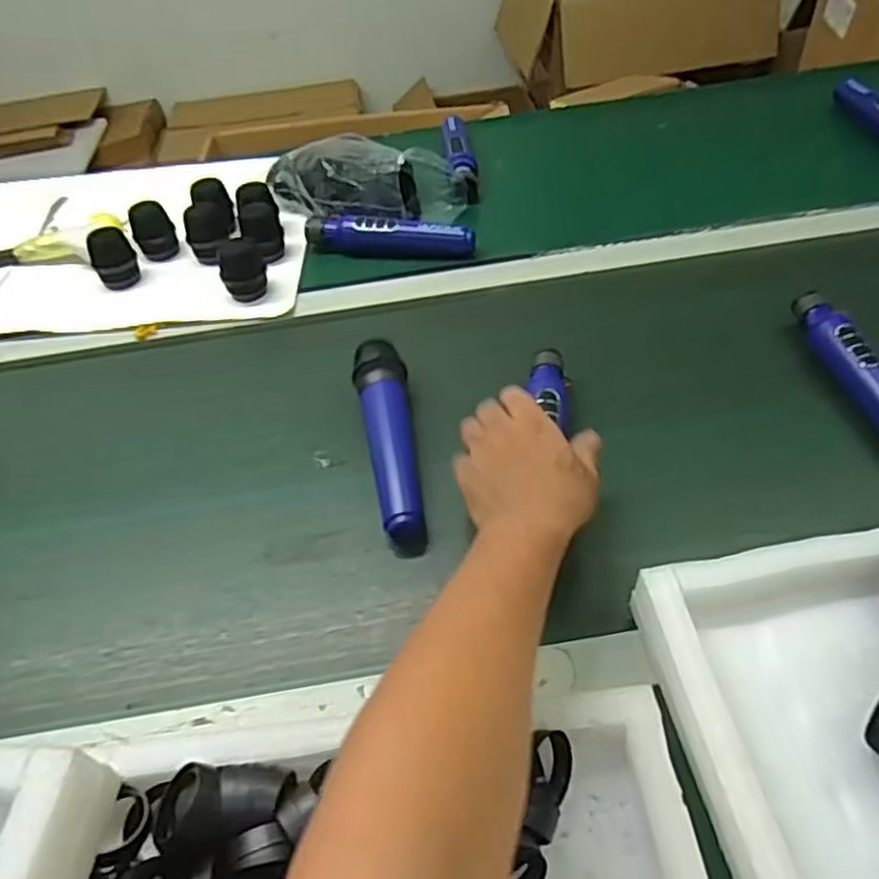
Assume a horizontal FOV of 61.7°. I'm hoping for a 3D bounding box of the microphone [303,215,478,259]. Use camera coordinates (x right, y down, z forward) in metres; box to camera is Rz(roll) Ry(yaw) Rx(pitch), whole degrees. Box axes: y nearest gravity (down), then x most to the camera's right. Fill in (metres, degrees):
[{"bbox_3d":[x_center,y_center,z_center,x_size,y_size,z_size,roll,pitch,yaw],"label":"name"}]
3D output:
[{"bbox_3d":[-0.057,-0.224,0.825,0.194,0.040,0.040,6,49,12],"label":"microphone"}]

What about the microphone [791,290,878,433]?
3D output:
[{"bbox_3d":[0.362,-0.060,0.633,0.026,0.031,0.197,-9,48,-2],"label":"microphone"}]

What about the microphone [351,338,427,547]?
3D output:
[{"bbox_3d":[-0.042,-0.003,0.625,0.042,0.047,0.197,-10,48,-3],"label":"microphone"}]

